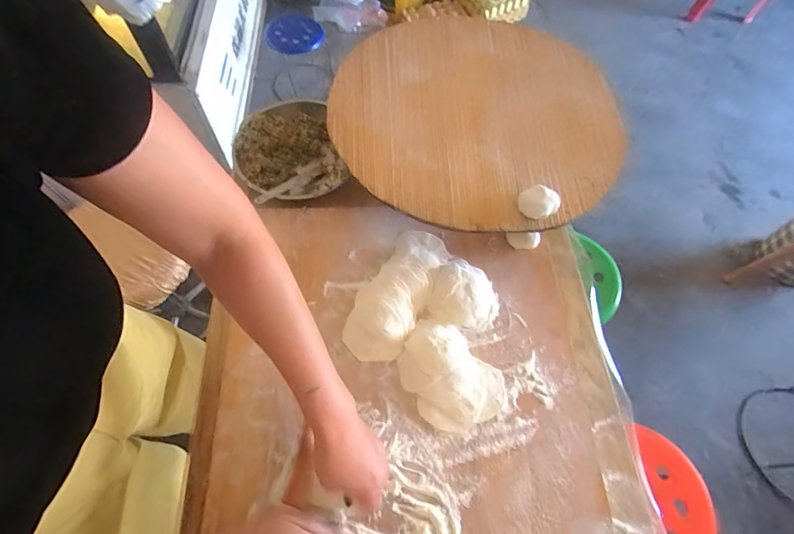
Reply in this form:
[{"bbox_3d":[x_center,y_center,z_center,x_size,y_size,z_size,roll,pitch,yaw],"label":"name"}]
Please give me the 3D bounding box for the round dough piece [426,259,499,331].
[{"bbox_3d":[0.105,0.037,0.617,0.098,0.035,0.103,1,64,-2],"label":"round dough piece"}]

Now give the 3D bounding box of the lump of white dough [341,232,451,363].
[{"bbox_3d":[0.000,0.032,0.618,0.093,0.033,0.222,25,66,10],"label":"lump of white dough"}]

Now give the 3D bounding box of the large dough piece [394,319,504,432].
[{"bbox_3d":[0.070,0.144,0.562,0.115,0.040,0.153,-38,71,-19],"label":"large dough piece"}]

